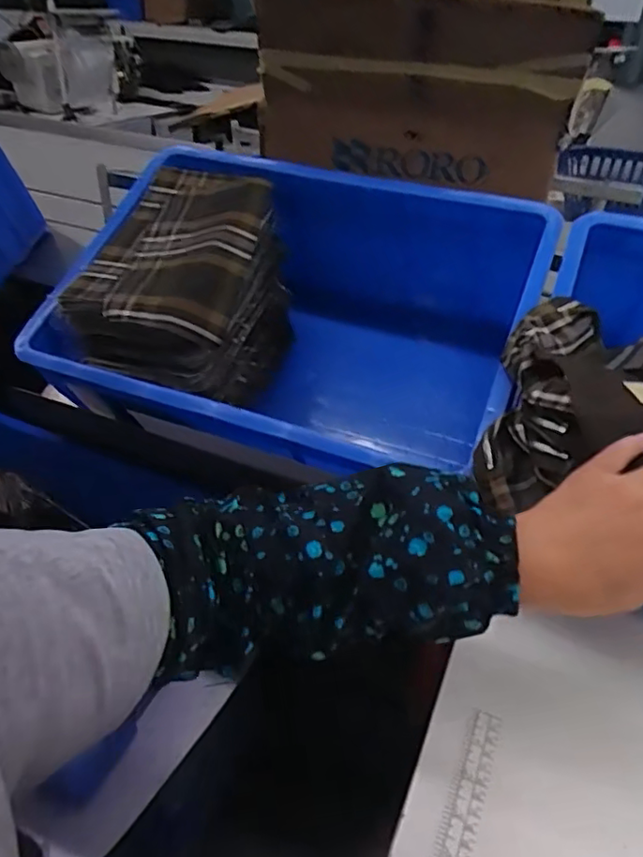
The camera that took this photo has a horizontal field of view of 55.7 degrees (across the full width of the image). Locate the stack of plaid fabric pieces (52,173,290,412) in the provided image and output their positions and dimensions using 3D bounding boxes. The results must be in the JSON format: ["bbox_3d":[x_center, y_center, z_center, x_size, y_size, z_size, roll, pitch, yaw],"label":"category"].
[{"bbox_3d":[-0.160,-0.172,0.737,0.236,0.193,0.248,0,37,-3],"label":"stack of plaid fabric pieces"}]

